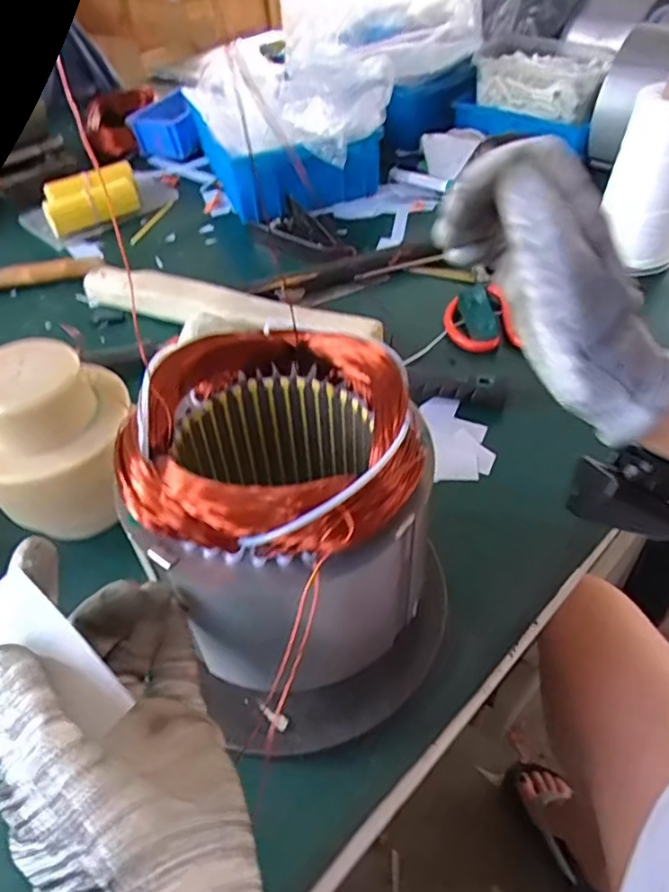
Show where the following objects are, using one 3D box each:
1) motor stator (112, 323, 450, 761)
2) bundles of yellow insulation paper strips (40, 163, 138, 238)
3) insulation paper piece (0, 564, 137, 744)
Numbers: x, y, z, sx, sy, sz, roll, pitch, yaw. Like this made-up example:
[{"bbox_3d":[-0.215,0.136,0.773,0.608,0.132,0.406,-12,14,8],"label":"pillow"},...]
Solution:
[{"bbox_3d":[-0.022,0.051,0.336,0.134,0.171,0.153,-18,48,-12],"label":"motor stator"},{"bbox_3d":[-0.306,-0.314,0.787,0.112,0.040,0.086,-14,46,-9],"label":"bundles of yellow insulation paper strips"},{"bbox_3d":[-0.106,0.077,0.227,0.068,0.004,0.023,42,70,13],"label":"insulation paper piece"}]

